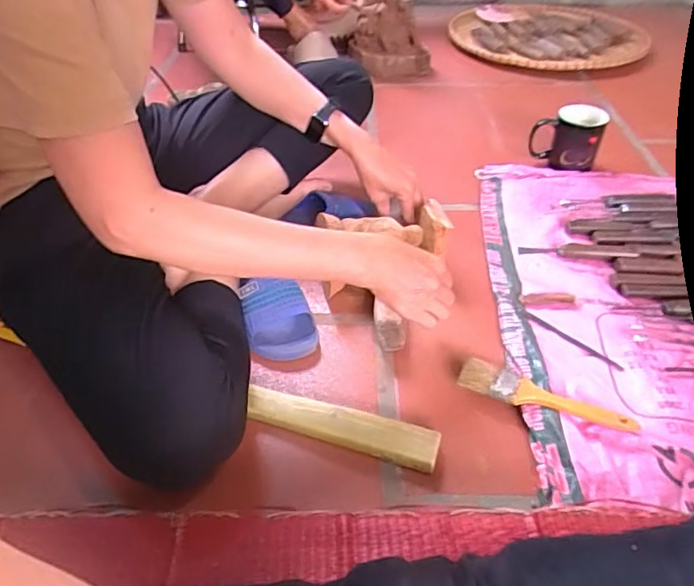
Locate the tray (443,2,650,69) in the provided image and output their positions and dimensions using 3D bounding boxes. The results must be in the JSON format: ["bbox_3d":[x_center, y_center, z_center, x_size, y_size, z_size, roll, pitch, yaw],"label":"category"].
[{"bbox_3d":[0.517,-0.666,1.410,0.438,0.030,0.458,-1,42,1],"label":"tray"}]

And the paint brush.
[{"bbox_3d":[0.212,0.113,0.592,0.179,0.022,0.042,19,48,21],"label":"paint brush"}]

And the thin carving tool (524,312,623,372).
[{"bbox_3d":[0.271,0.057,0.662,0.127,0.004,0.010,33,54,31],"label":"thin carving tool"}]

